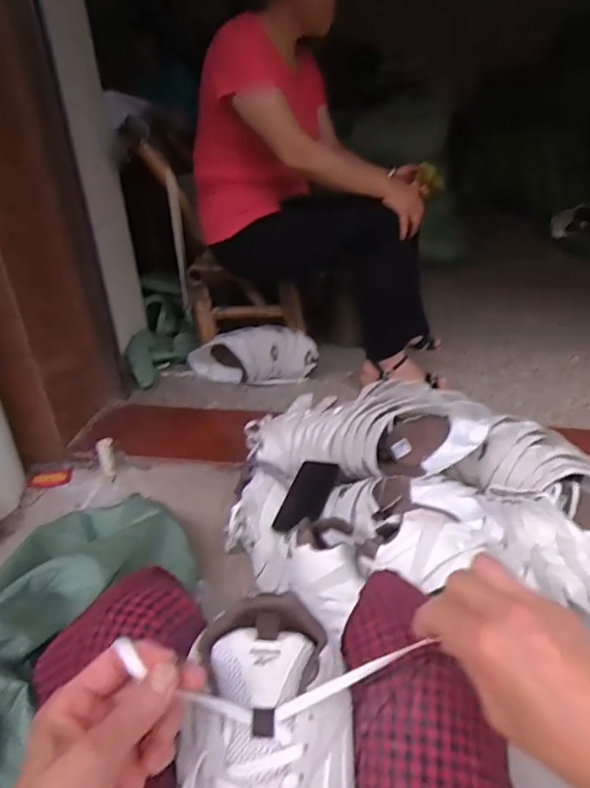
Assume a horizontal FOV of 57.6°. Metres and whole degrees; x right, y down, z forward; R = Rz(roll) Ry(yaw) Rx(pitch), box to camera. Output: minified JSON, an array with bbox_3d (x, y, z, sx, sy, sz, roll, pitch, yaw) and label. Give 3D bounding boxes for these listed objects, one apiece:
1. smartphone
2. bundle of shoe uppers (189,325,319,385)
[{"bbox_3d":[0.023,0.178,0.942,0.076,0.013,0.142,9,51,23],"label":"smartphone"},{"bbox_3d":[-0.117,-0.101,1.440,0.344,0.144,0.142,-4,31,-3],"label":"bundle of shoe uppers"}]

